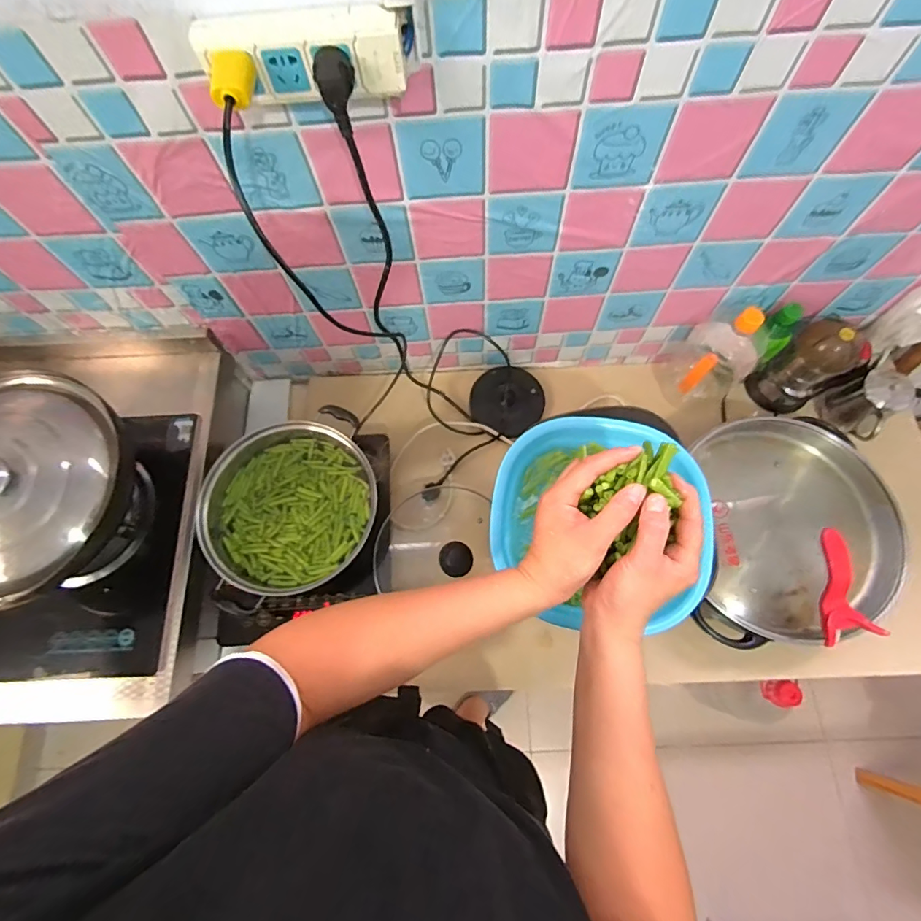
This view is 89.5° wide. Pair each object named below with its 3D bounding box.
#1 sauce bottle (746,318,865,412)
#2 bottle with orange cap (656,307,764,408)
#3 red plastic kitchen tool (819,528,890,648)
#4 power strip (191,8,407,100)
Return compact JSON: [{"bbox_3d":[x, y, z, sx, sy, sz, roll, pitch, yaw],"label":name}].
[{"bbox_3d":[0.648,-0.173,0.875,0.094,0.212,0.106,-30,73,-9],"label":"sauce bottle"},{"bbox_3d":[0.463,-0.188,0.839,0.122,0.242,0.105,0,71,1],"label":"bottle with orange cap"},{"bbox_3d":[0.538,0.174,0.650,0.084,0.031,0.150,-5,88,-1],"label":"red plastic kitchen tool"},{"bbox_3d":[-0.136,-0.347,0.403,0.171,0.053,0.025,-5,71,-1],"label":"power strip"}]

